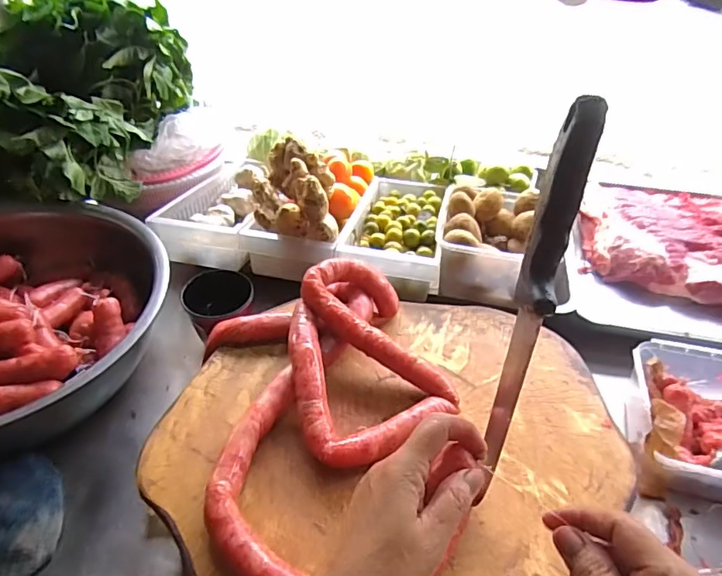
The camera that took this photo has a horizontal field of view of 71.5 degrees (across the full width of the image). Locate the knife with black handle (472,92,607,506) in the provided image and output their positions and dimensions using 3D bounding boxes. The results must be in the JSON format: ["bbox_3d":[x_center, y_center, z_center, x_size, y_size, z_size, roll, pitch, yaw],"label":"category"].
[{"bbox_3d":[0.113,0.004,0.325,0.023,0.239,0.022,13,13,11],"label":"knife with black handle"}]

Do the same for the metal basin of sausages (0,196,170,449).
[{"bbox_3d":[-0.425,0.035,0.577,0.346,0.112,0.352,1,44,-1],"label":"metal basin of sausages"}]

